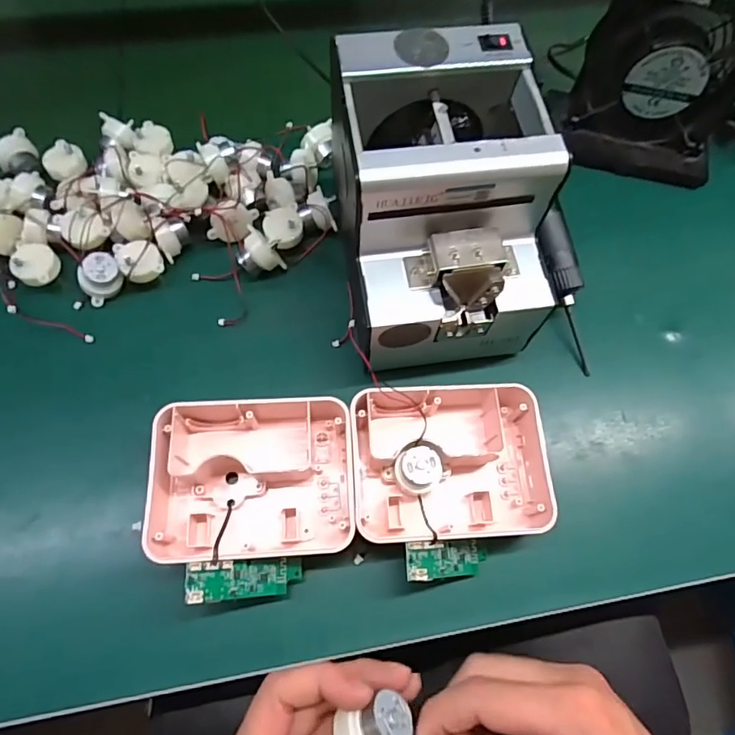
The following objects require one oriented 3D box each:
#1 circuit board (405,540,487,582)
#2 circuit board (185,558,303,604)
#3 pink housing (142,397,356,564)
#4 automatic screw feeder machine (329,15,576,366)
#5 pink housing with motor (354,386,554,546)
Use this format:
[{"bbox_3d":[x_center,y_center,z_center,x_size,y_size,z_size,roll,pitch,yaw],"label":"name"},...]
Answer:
[{"bbox_3d":[0.053,0.122,0.321,0.068,0.009,0.022,12,62,-36],"label":"circuit board"},{"bbox_3d":[-0.073,0.129,0.307,0.070,0.005,0.022,9,72,-27],"label":"circuit board"},{"bbox_3d":[-0.075,0.071,0.338,0.129,0.045,0.104,-4,65,-4],"label":"pink housing"},{"bbox_3d":[0.049,-0.106,0.357,0.121,0.150,0.170,-8,65,-6],"label":"automatic screw feeder machine"},{"bbox_3d":[0.055,0.061,0.346,0.128,0.043,0.104,-3,65,-3],"label":"pink housing with motor"}]

